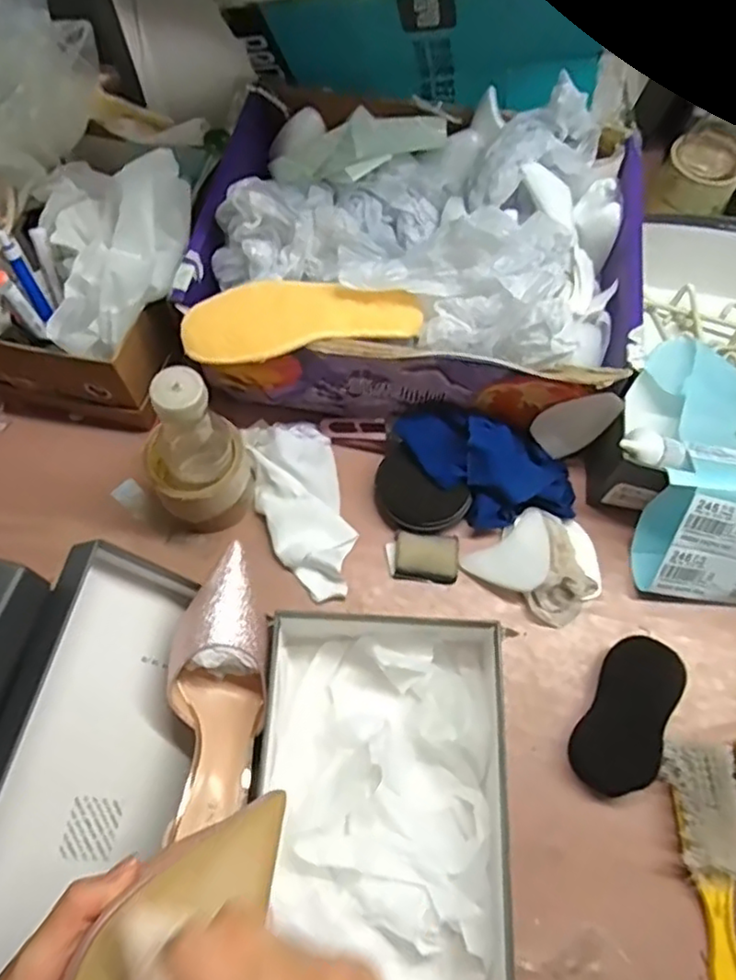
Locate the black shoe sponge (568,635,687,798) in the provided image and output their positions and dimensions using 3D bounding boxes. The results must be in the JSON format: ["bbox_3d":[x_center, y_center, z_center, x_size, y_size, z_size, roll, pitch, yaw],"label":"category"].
[{"bbox_3d":[0.219,0.189,0.555,0.060,0.034,0.126,27,69,11],"label":"black shoe sponge"}]

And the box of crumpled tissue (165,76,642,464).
[{"bbox_3d":[0.047,-0.224,0.649,0.399,0.162,0.323,8,66,3],"label":"box of crumpled tissue"}]

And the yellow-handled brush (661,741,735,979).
[{"bbox_3d":[0.272,0.311,0.494,0.058,0.030,0.225,-2,66,-1],"label":"yellow-handled brush"}]

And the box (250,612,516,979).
[{"bbox_3d":[0.012,0.247,0.497,0.196,0.077,0.296,6,66,2],"label":"box"}]

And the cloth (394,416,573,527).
[{"bbox_3d":[0.110,-0.019,0.619,0.180,0.057,0.089,13,67,5],"label":"cloth"}]

